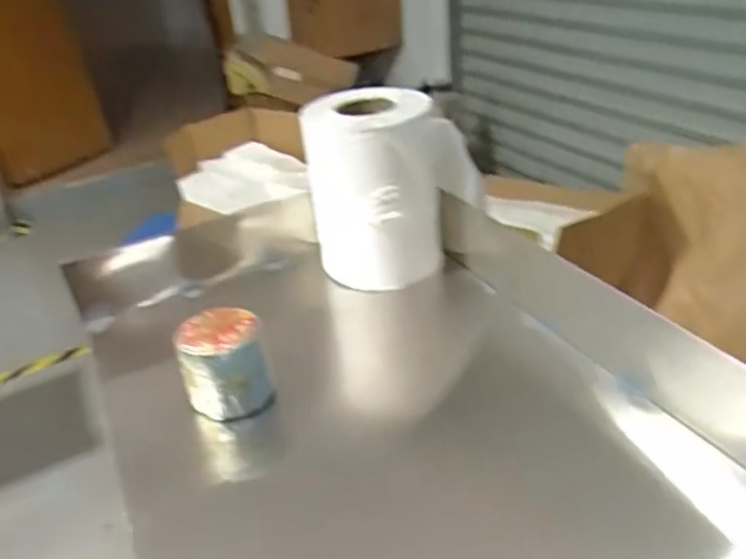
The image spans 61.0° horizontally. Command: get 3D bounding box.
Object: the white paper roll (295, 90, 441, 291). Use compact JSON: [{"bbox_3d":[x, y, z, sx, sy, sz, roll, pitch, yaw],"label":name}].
[{"bbox_3d":[0.002,-0.122,0.869,0.169,0.243,0.177,-5,30,3],"label":"white paper roll"}]

